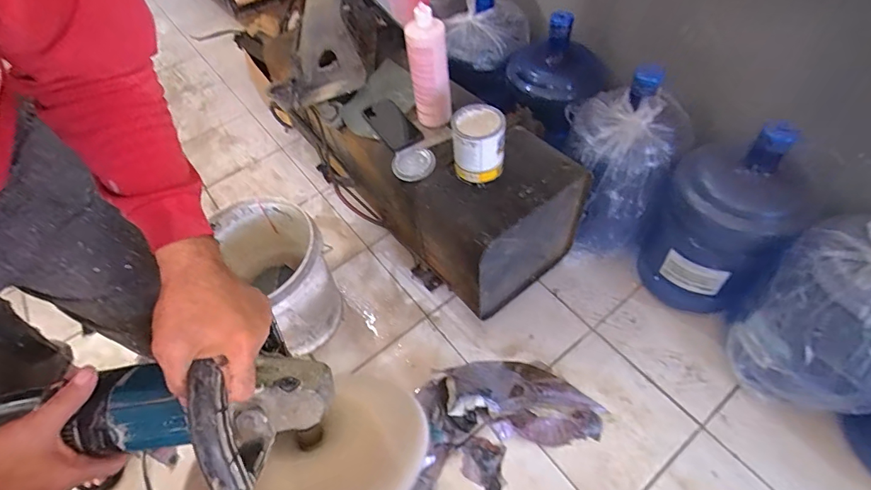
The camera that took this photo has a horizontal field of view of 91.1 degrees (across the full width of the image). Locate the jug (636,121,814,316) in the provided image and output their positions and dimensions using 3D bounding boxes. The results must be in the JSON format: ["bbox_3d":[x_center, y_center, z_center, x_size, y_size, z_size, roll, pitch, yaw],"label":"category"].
[{"bbox_3d":[0.629,-0.062,0.974,0.247,0.442,0.281,24,61,22],"label":"jug"}]

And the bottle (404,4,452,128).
[{"bbox_3d":[-0.013,-0.363,0.920,0.082,0.257,0.078,-9,54,0],"label":"bottle"}]

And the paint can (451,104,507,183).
[{"bbox_3d":[0.086,-0.189,0.855,0.099,0.145,0.094,-3,54,4],"label":"paint can"}]

